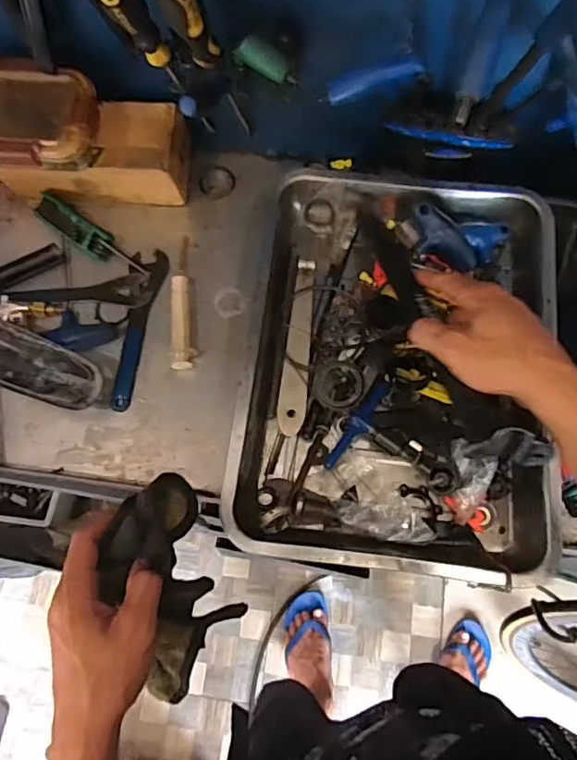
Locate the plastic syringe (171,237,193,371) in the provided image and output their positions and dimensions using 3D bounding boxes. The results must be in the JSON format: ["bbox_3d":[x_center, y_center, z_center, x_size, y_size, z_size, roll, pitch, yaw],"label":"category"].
[{"bbox_3d":[-0.124,-0.093,0.642,0.021,0.024,0.174,-5,72,0],"label":"plastic syringe"}]

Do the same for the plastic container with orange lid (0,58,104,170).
[{"bbox_3d":[-0.274,-0.268,0.588,0.150,0.062,0.098,6,72,3],"label":"plastic container with orange lid"}]

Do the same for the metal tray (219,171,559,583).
[{"bbox_3d":[0.107,-0.022,0.549,0.283,0.053,0.388,7,72,4],"label":"metal tray"}]

